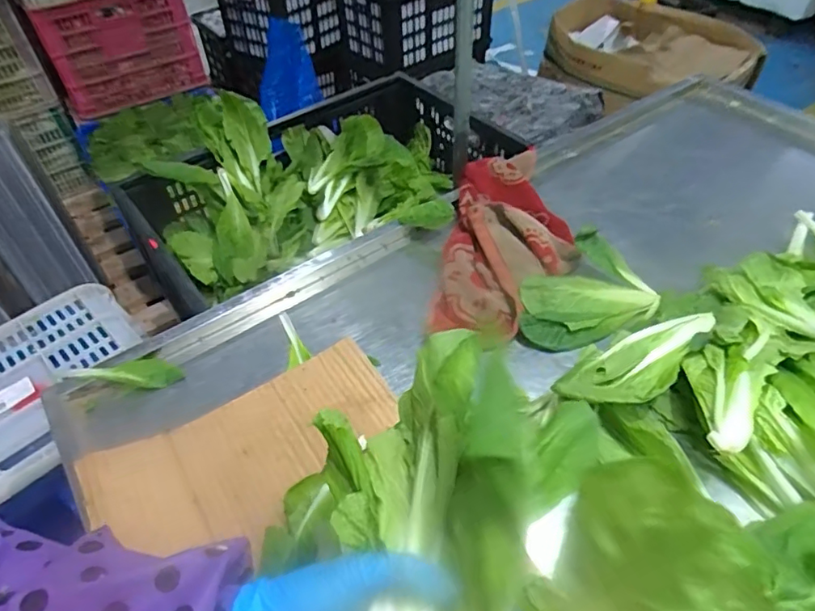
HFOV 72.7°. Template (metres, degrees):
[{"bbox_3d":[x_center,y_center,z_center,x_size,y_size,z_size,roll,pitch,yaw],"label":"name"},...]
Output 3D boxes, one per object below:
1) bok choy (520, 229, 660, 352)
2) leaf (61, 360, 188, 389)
[{"bbox_3d":[0.193,-0.014,0.604,0.154,0.050,0.101,-28,52,-21],"label":"bok choy"},{"bbox_3d":[-0.293,0.071,0.576,0.109,0.013,0.029,3,46,-16],"label":"leaf"}]

